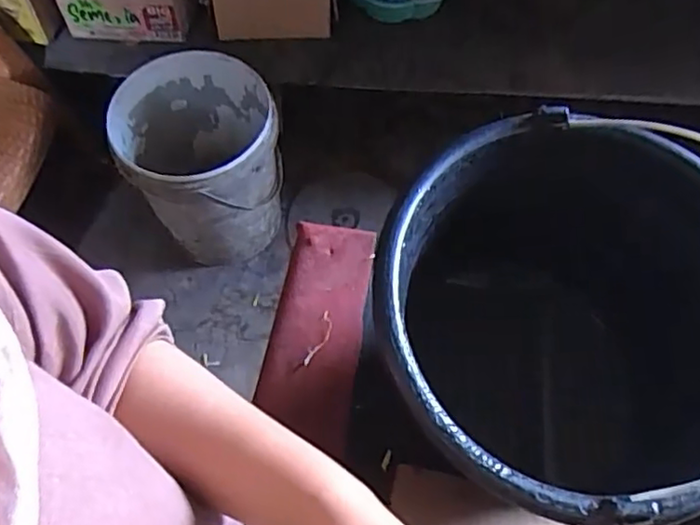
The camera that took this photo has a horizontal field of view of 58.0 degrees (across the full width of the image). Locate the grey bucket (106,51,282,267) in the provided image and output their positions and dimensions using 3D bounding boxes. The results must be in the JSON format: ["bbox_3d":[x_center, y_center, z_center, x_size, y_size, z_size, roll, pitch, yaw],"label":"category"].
[{"bbox_3d":[-0.294,-0.208,1.316,0.299,0.333,0.324,-1,63,1],"label":"grey bucket"}]

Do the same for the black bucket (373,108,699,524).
[{"bbox_3d":[0.159,0.057,0.494,0.276,0.257,0.260,-35,67,-15],"label":"black bucket"}]

